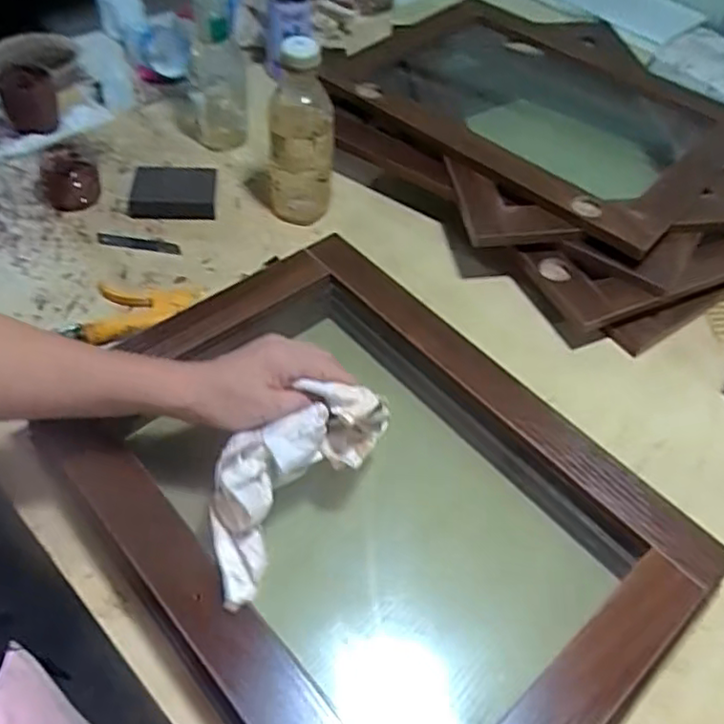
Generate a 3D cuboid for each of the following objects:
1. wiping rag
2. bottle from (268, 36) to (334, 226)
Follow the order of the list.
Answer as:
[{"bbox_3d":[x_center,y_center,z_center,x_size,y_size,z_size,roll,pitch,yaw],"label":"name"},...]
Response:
[{"bbox_3d":[-0.059,0.087,0.514,0.080,0.053,0.183,35,66,22],"label":"wiping rag"},{"bbox_3d":[-0.071,-0.267,0.771,0.079,0.201,0.081,0,51,-4],"label":"bottle"}]

